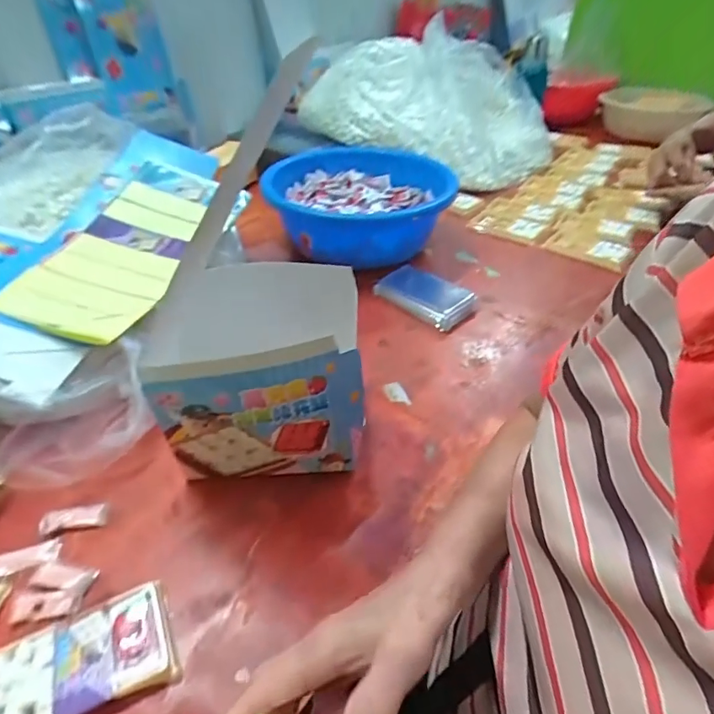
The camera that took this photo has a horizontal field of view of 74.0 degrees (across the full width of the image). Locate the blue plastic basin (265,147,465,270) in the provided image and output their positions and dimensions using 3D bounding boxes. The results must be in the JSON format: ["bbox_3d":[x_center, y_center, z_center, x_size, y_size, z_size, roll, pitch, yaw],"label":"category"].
[{"bbox_3d":[0.004,-0.271,0.827,0.313,0.103,0.325,0,40,0],"label":"blue plastic basin"}]

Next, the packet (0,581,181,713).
[{"bbox_3d":[-0.200,0.218,0.333,0.129,0.018,0.068,-18,43,-21],"label":"packet"}]

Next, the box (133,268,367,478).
[{"bbox_3d":[-0.085,0.011,0.471,0.172,0.164,0.153,-2,40,-3],"label":"box"}]

